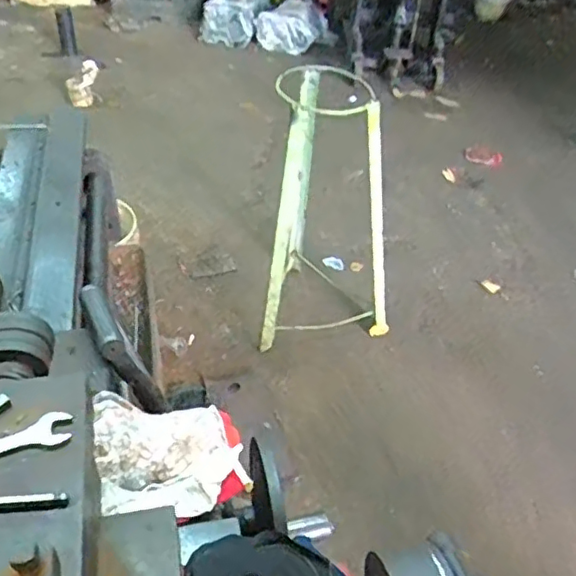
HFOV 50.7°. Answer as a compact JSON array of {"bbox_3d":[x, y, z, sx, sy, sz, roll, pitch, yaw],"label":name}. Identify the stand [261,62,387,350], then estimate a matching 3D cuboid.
[{"bbox_3d":[0.150,-0.200,1.754,0.392,0.728,0.392,9,43,5],"label":"stand"}]

